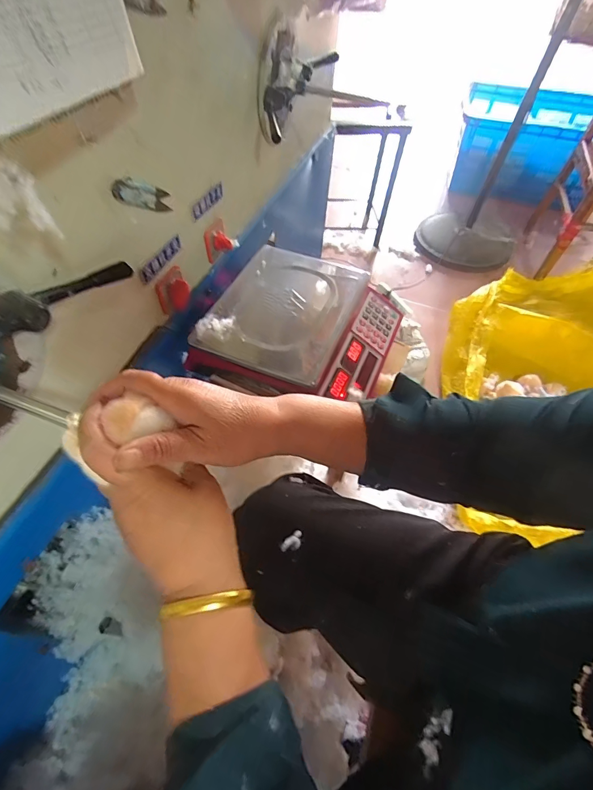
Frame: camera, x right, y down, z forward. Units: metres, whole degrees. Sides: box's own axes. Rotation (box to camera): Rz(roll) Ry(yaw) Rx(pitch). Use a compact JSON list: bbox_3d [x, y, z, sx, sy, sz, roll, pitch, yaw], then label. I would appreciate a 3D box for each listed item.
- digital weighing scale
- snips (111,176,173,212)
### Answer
[{"bbox_3d":[0.016,-0.127,0.697,0.302,0.087,0.306,22,56,13],"label":"digital weighing scale"},{"bbox_3d":[-0.195,-0.257,0.497,0.009,0.030,0.114,17,22,9],"label":"snips"}]

